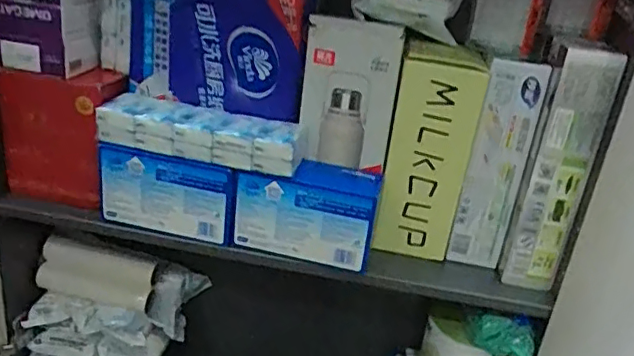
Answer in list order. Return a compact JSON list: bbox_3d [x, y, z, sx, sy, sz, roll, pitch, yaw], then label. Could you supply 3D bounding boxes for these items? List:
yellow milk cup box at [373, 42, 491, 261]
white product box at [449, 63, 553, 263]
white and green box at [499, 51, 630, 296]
[{"bbox_3d":[0.155,-0.032,0.802,0.111,0.282,0.106,11,24,10],"label":"yellow milk cup box"},{"bbox_3d":[0.243,-0.012,0.777,0.074,0.278,0.045,16,25,19],"label":"white product box"},{"bbox_3d":[0.306,-0.004,0.730,0.068,0.309,0.061,16,25,20],"label":"white and green box"}]

